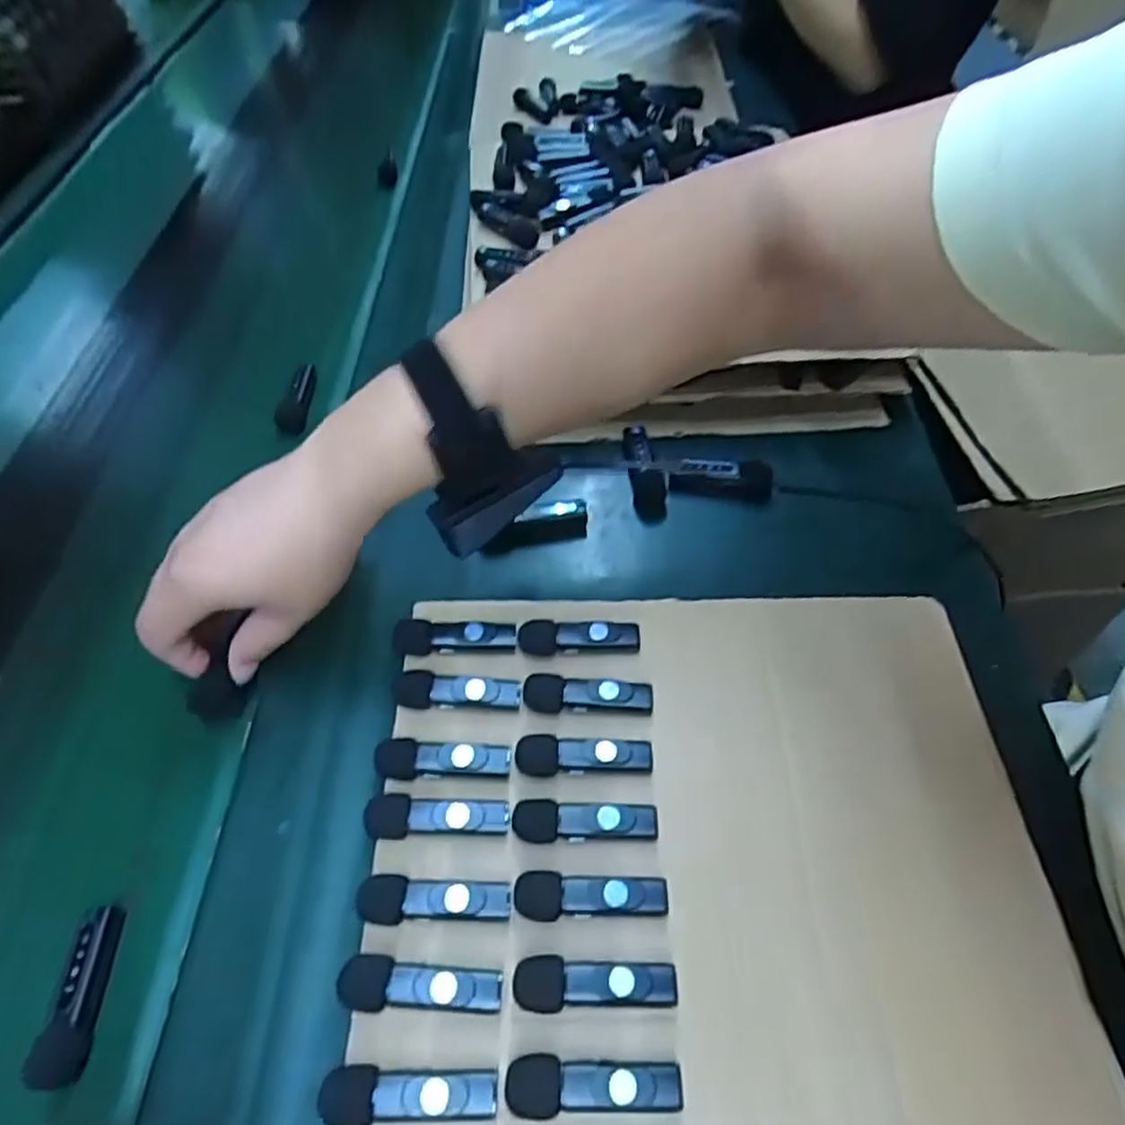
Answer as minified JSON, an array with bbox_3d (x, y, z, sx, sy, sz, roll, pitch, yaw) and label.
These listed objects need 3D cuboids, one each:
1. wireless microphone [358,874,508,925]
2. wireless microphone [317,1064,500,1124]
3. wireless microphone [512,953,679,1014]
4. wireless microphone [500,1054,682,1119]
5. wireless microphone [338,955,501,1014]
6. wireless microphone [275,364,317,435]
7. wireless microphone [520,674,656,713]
[{"bbox_3d":[-0.055,0.144,0.303,0.064,0.013,0.018,-1,53,5],"label":"wireless microphone"},{"bbox_3d":[-0.056,0.197,0.262,0.064,0.011,0.018,-3,53,4],"label":"wireless microphone"},{"bbox_3d":[0.013,0.169,0.284,0.064,0.014,0.019,-2,53,4],"label":"wireless microphone"},{"bbox_3d":[0.012,0.195,0.265,0.064,0.014,0.019,-3,53,3],"label":"wireless microphone"},{"bbox_3d":[-0.057,0.170,0.283,0.064,0.014,0.018,1,54,7],"label":"wireless microphone"},{"bbox_3d":[-0.193,-0.121,0.521,0.013,0.025,0.055,11,69,7],"label":"wireless microphone"},{"bbox_3d":[0.012,0.067,0.358,0.065,0.014,0.016,1,54,6],"label":"wireless microphone"}]

